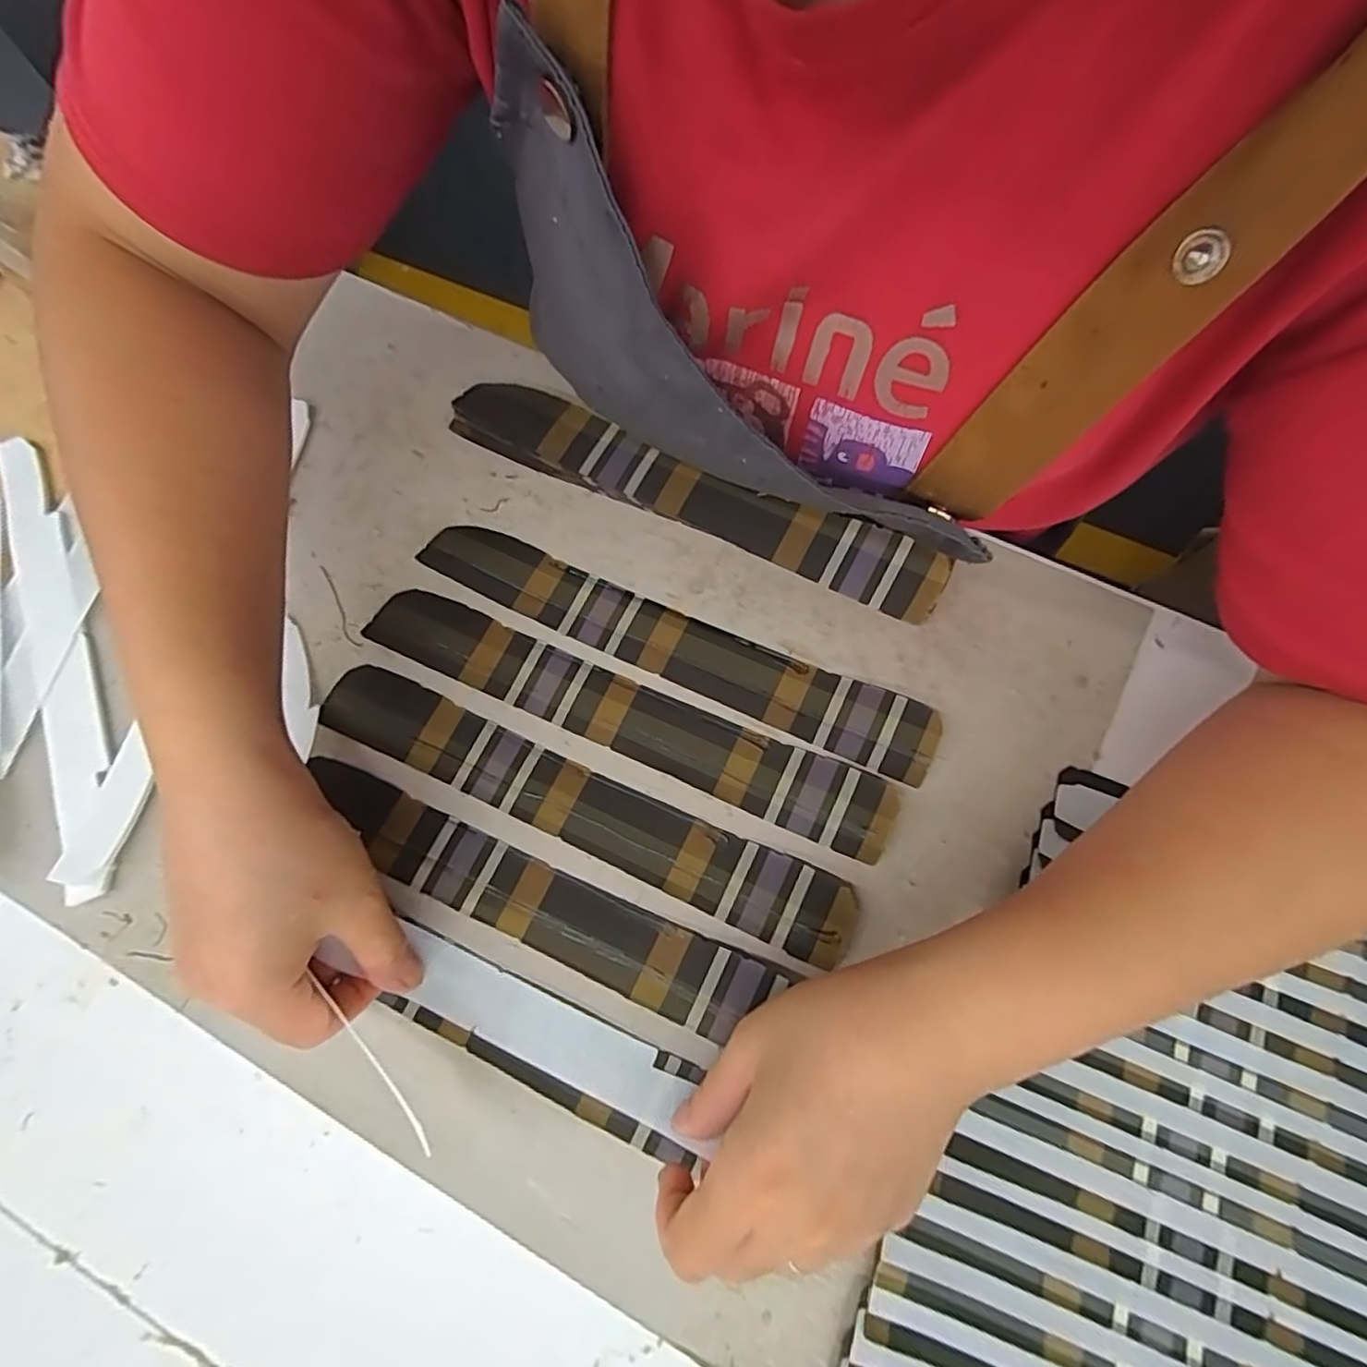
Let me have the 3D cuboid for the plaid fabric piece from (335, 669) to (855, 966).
[{"bbox_3d":[-0.049,0.056,0.295,0.259,0.008,0.036,23,74,8],"label":"plaid fabric piece"}]

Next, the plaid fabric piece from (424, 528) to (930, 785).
[{"bbox_3d":[-0.005,-0.021,0.311,0.258,0.012,0.036,24,74,8],"label":"plaid fabric piece"}]

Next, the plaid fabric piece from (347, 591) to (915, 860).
[{"bbox_3d":[-0.027,0.014,0.304,0.256,0.009,0.036,23,78,8],"label":"plaid fabric piece"}]

